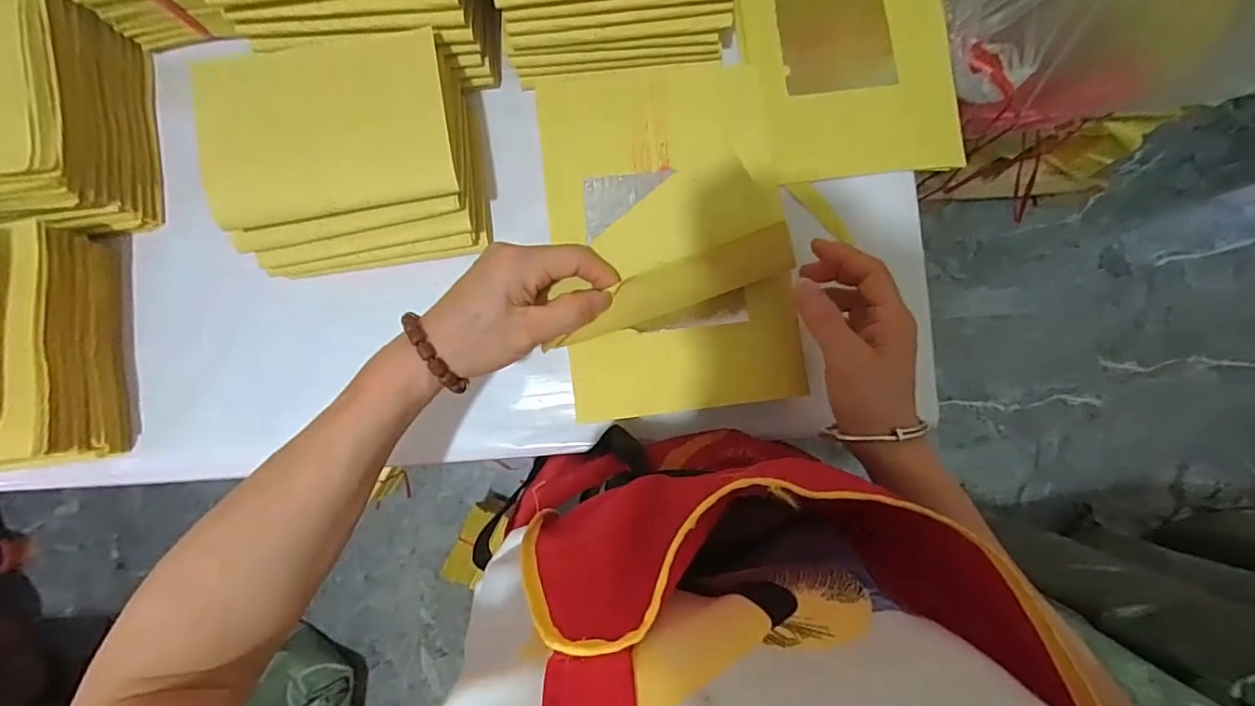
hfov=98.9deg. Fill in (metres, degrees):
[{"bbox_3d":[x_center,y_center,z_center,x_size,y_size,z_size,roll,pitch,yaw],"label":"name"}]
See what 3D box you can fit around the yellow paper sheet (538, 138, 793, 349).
[{"bbox_3d":[0.022,-0.060,0.320,0.142,0.059,0.067,-21,85,0],"label":"yellow paper sheet"}]

